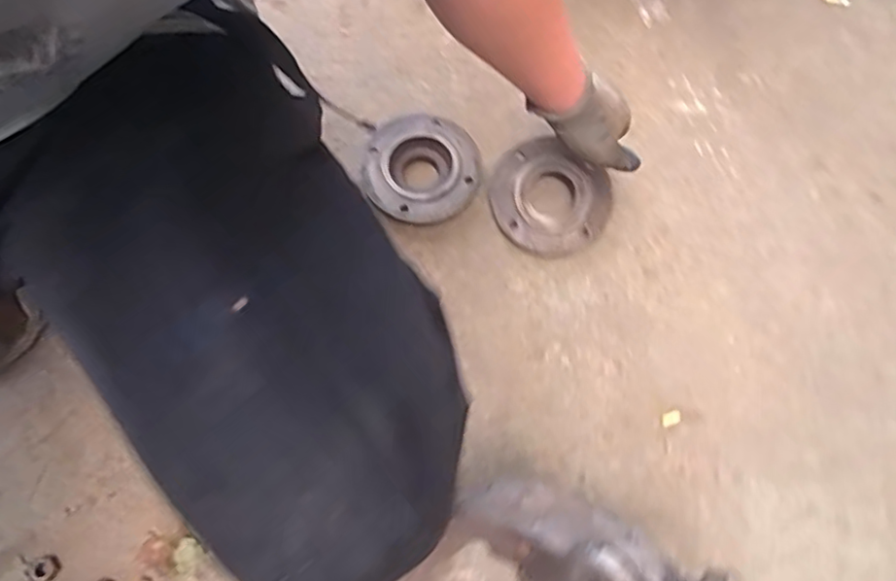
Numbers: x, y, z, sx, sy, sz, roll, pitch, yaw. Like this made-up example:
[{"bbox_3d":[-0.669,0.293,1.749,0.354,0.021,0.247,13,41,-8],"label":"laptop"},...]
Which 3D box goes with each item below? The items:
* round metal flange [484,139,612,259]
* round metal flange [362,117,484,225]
[{"bbox_3d":[0.126,-0.116,0.786,0.154,0.045,0.132,32,73,8],"label":"round metal flange"},{"bbox_3d":[-0.035,-0.161,0.799,0.147,0.040,0.155,1,71,-2],"label":"round metal flange"}]

